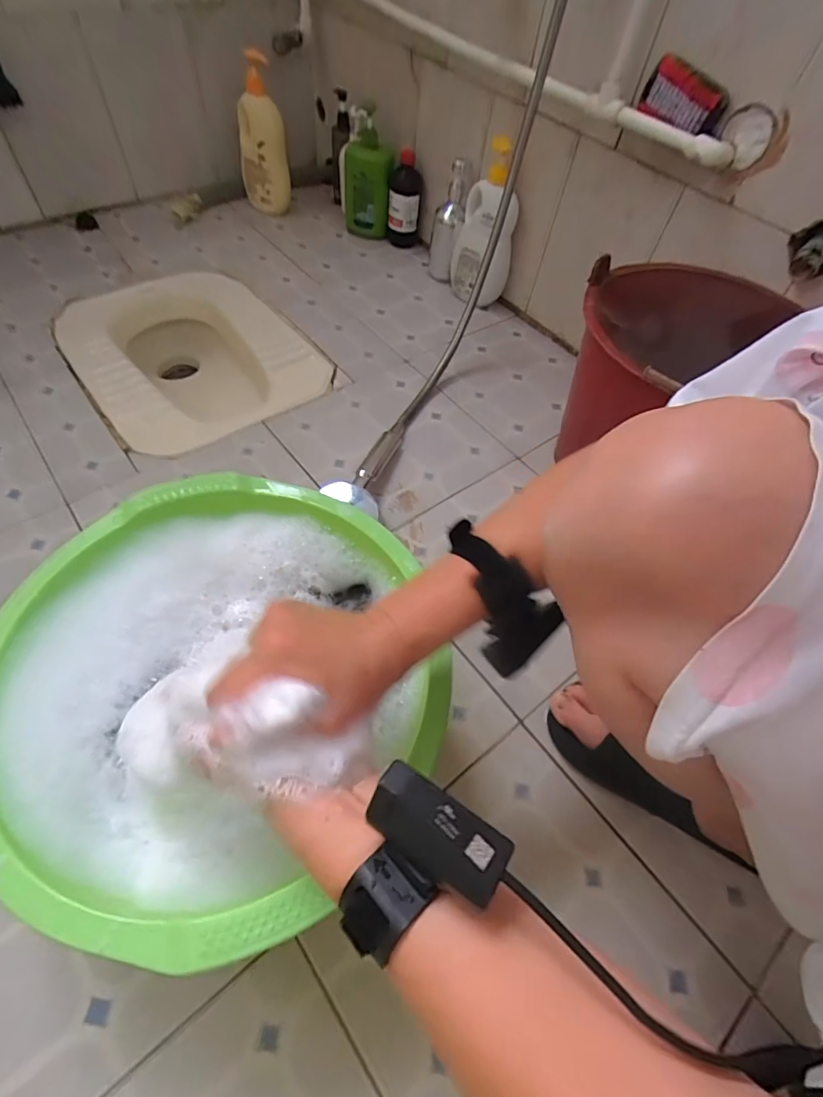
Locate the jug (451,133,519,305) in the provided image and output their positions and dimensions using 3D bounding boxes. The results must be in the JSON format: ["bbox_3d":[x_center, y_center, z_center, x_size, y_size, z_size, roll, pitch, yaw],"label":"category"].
[{"bbox_3d":[0.143,-0.601,0.934,0.081,0.270,0.116,-38,68,-26],"label":"jug"}]

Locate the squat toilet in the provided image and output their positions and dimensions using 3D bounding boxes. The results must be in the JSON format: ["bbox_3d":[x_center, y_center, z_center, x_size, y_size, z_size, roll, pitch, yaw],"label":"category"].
[{"bbox_3d":[-0.403,-0.326,0.936,0.375,0.176,0.428,-33,66,-24],"label":"squat toilet"}]

